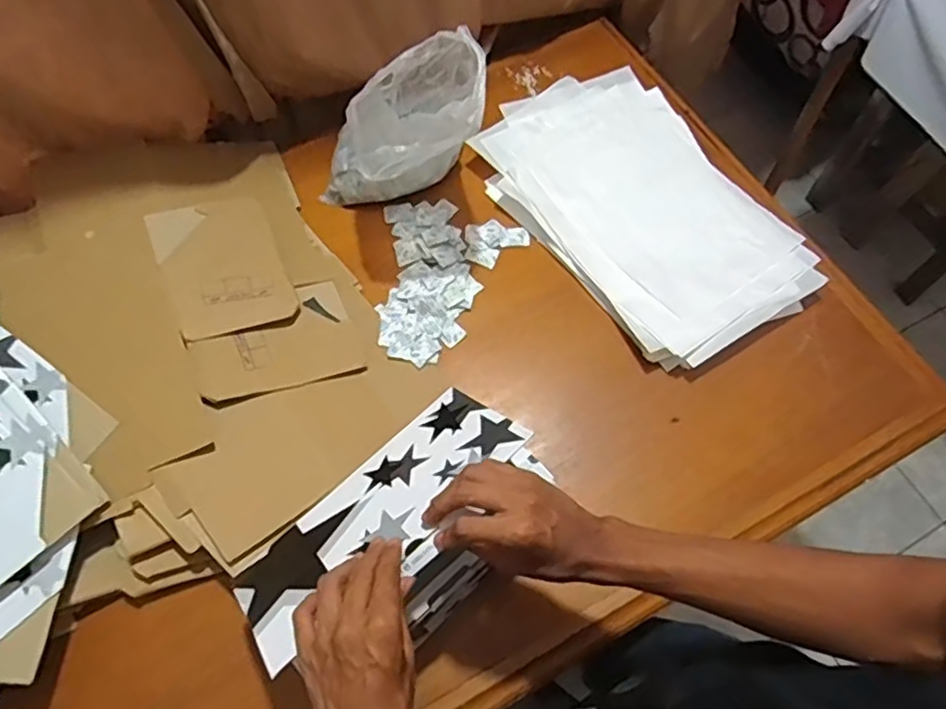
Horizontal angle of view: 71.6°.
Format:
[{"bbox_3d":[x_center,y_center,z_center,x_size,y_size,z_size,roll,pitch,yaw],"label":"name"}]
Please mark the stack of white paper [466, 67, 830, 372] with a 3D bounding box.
[{"bbox_3d":[0.225,-0.207,0.903,0.303,0.034,0.466,-28,68,-13],"label":"stack of white paper"}]

